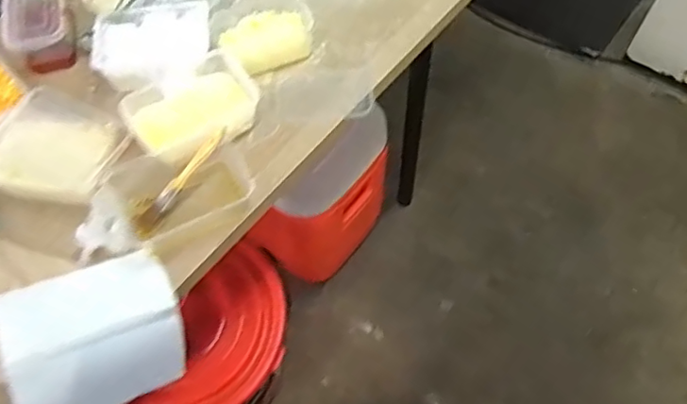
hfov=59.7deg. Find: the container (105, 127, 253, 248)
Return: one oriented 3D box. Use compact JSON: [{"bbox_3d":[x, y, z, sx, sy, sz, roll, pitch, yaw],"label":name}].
[{"bbox_3d":[-0.213,-0.017,0.802,0.172,0.073,0.102,-25,63,-11],"label":"container"}]

